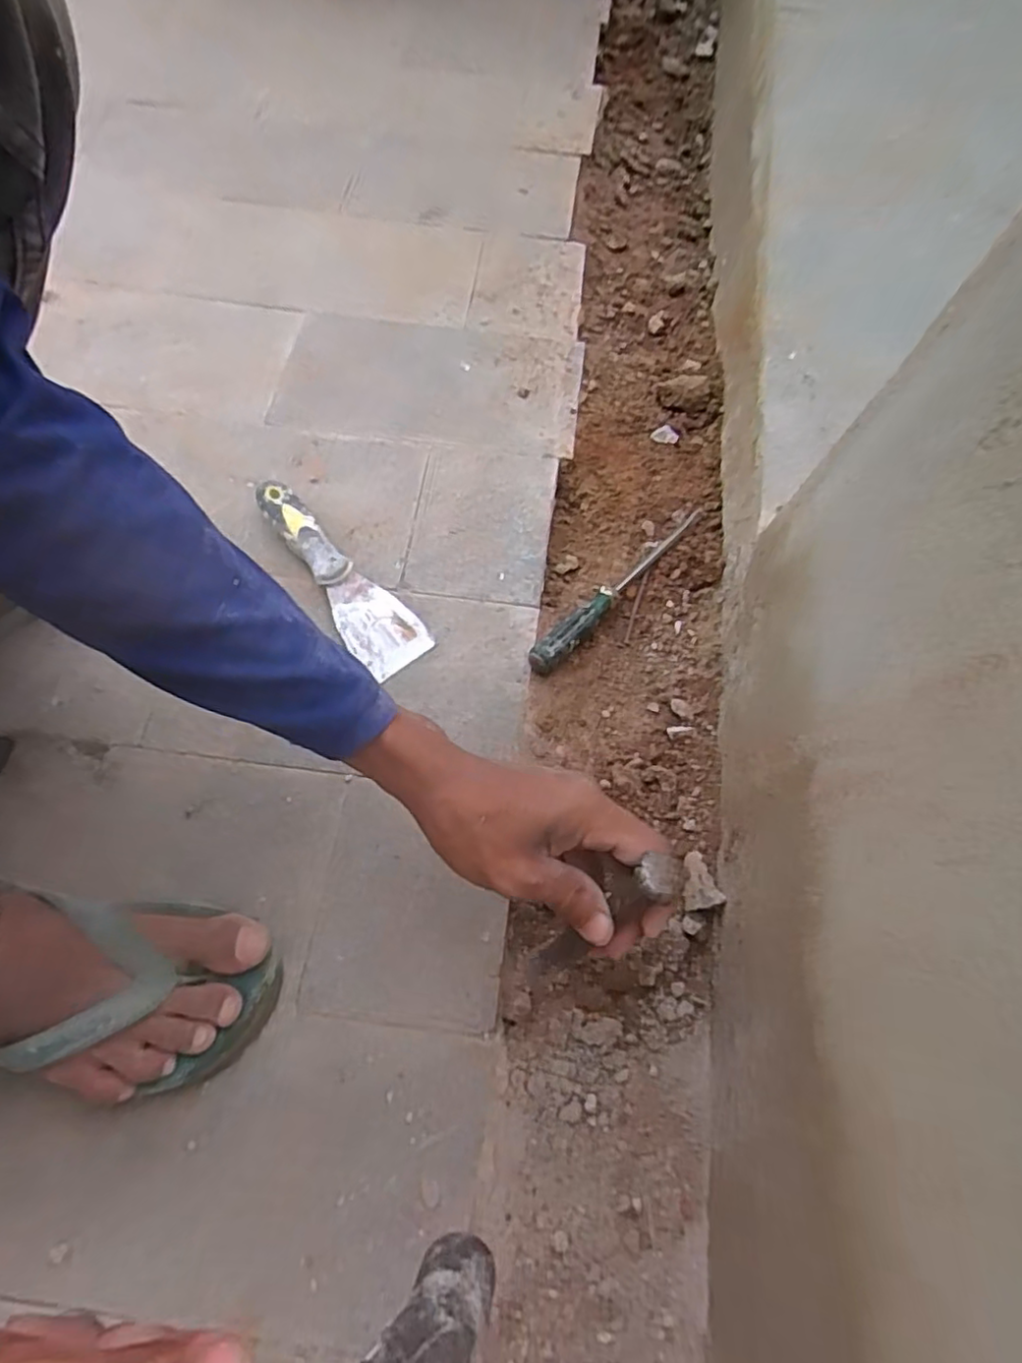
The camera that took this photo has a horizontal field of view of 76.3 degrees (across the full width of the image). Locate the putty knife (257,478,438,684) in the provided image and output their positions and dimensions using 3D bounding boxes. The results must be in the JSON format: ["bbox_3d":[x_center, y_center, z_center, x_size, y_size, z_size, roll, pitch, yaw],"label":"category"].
[{"bbox_3d":[-0.139,-0.085,0.509,0.052,0.027,0.185,-38,73,-17],"label":"putty knife"}]

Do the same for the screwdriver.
[{"bbox_3d":[0.092,-0.080,0.521,0.018,0.028,0.211,41,71,14],"label":"screwdriver"}]

